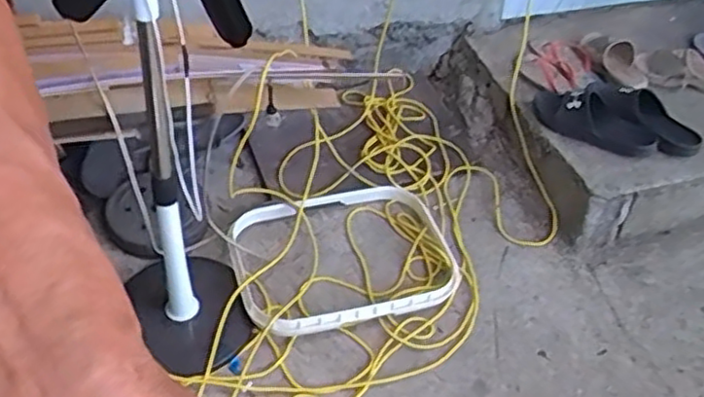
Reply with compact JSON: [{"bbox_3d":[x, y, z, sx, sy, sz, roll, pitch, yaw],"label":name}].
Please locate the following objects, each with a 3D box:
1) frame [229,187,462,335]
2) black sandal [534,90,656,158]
[{"bbox_3d":[-0.013,0.117,1.466,0.448,0.042,0.344,-13,46,-17],"label":"frame"},{"bbox_3d":[0.536,-0.179,1.560,0.286,0.070,0.118,26,48,21],"label":"black sandal"}]

